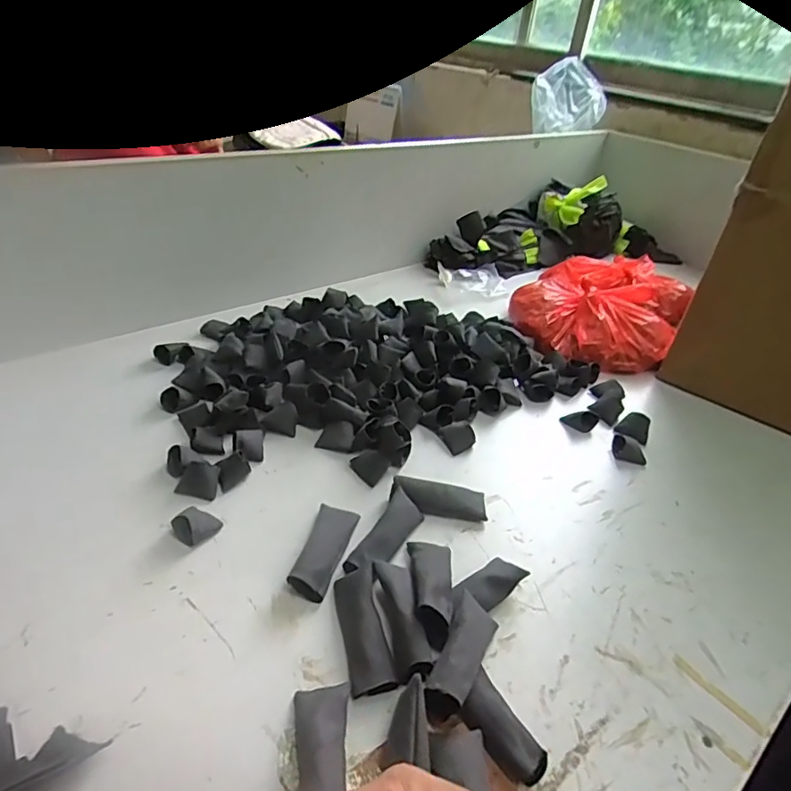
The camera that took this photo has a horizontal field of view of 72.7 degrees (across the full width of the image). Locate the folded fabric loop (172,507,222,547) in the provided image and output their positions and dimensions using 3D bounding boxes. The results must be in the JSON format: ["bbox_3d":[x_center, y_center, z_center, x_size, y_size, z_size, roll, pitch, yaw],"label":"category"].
[{"bbox_3d":[-0.198,0.126,0.533,0.038,0.025,0.037,23,39,21],"label":"folded fabric loop"}]

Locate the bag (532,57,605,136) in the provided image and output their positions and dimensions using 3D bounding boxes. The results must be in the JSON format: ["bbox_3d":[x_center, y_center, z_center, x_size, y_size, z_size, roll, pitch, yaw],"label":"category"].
[{"bbox_3d":[0.410,-0.699,1.276,0.167,0.161,0.108,13,36,8],"label":"bag"}]

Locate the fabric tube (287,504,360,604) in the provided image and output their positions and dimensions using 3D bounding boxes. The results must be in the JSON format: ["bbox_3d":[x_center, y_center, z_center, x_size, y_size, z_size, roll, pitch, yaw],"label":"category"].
[{"bbox_3d":[-0.069,0.145,0.520,0.038,0.020,0.107,14,36,9],"label":"fabric tube"}]

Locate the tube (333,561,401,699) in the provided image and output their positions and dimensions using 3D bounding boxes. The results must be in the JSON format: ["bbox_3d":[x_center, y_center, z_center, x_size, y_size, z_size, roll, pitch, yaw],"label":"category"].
[{"bbox_3d":[-0.028,0.192,0.452,0.035,0.026,0.103,-4,37,-15],"label":"tube"}]

